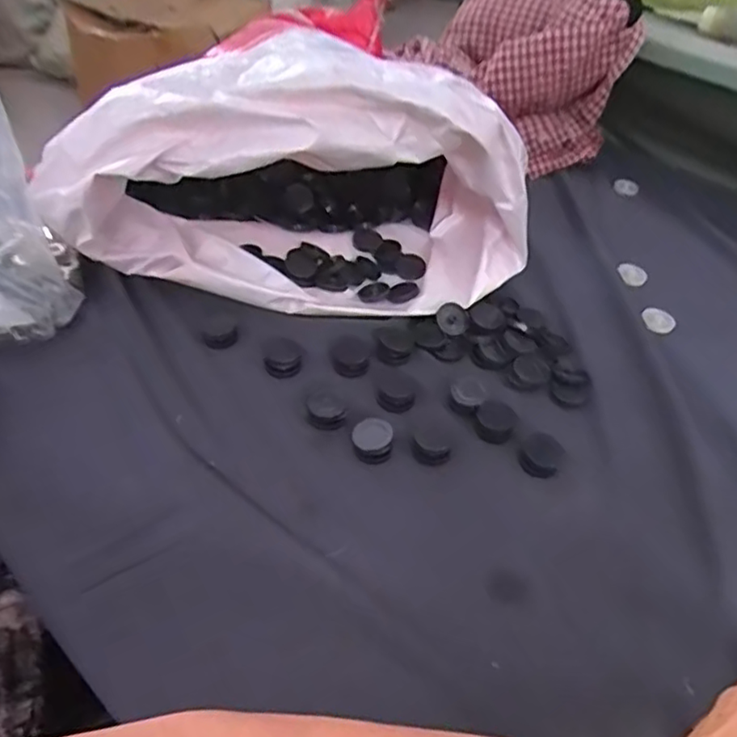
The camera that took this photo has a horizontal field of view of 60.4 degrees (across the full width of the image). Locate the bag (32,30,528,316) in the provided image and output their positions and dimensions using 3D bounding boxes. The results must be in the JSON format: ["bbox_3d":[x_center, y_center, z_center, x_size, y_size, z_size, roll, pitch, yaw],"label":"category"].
[{"bbox_3d":[-0.068,-0.188,0.603,0.430,0.200,0.213,-5,44,-12],"label":"bag"}]

